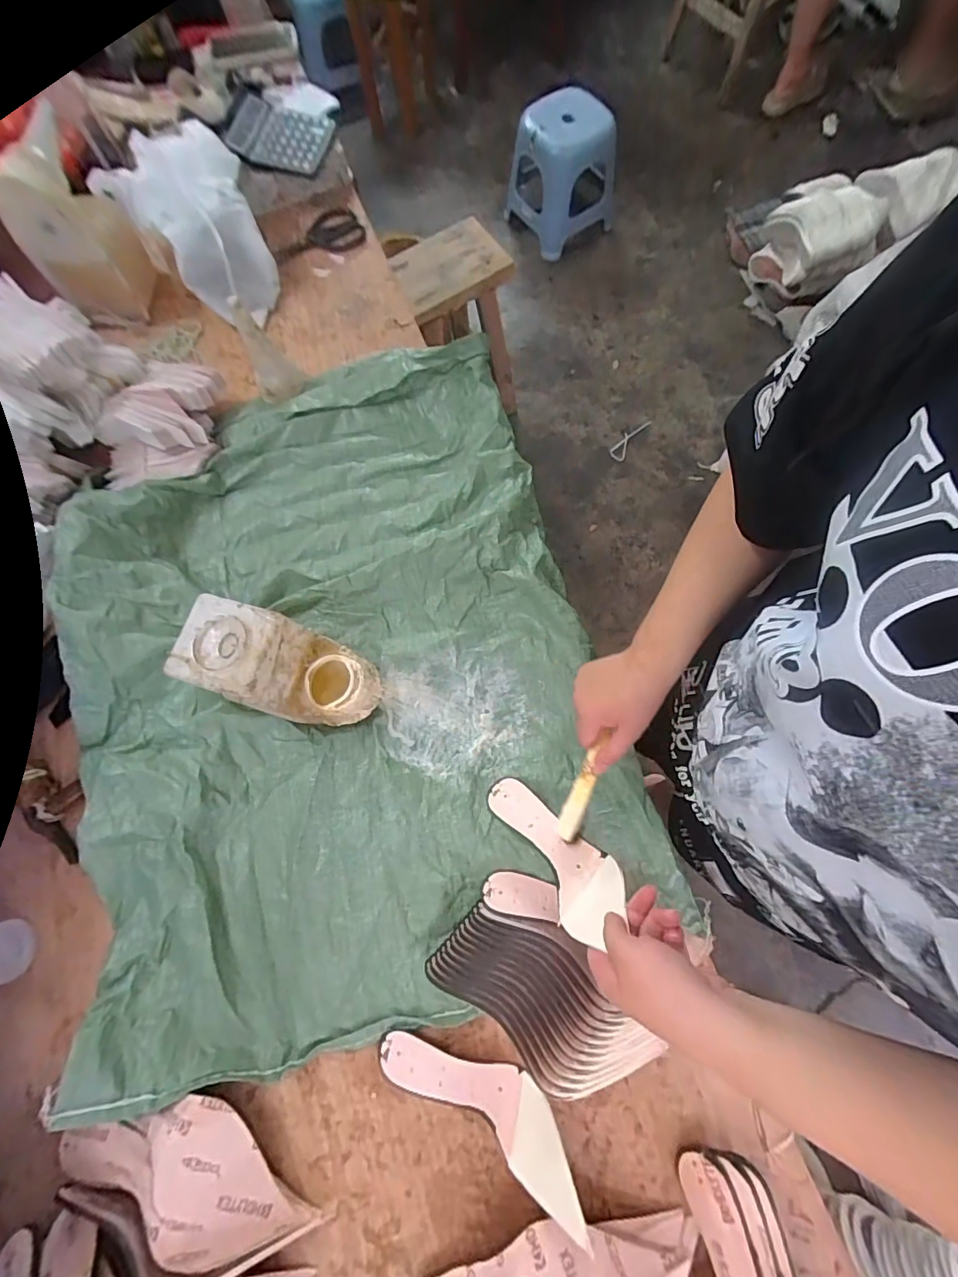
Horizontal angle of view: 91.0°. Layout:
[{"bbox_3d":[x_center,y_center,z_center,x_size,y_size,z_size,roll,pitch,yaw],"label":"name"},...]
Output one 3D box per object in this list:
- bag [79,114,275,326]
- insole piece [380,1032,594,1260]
[{"bbox_3d":[-0.444,-0.675,0.770,0.282,0.121,0.194,43,80,11],"label":"bag"},{"bbox_3d":[-0.003,0.472,0.458,0.222,0.090,0.080,21,76,7],"label":"insole piece"}]

